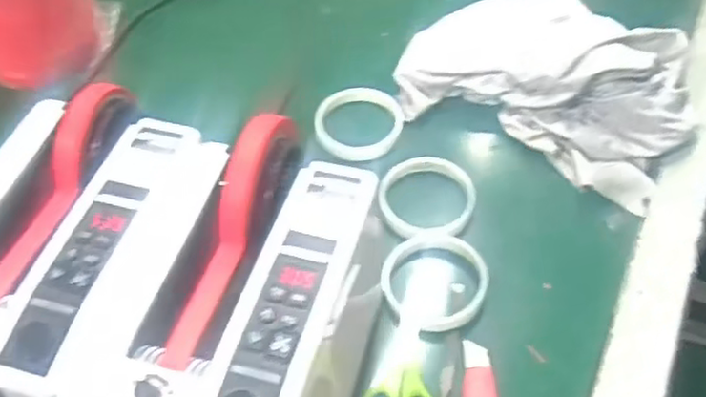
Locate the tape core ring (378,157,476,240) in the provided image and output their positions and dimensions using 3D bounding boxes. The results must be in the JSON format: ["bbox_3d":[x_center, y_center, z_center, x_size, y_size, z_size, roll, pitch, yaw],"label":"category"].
[{"bbox_3d":[0.067,-0.002,0.621,0.086,0.010,0.080,-1,53,1],"label":"tape core ring"}]

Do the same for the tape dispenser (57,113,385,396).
[{"bbox_3d":[-0.063,0.075,0.479,0.142,0.153,0.241,13,55,12],"label":"tape dispenser"}]

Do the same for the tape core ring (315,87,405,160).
[{"bbox_3d":[0.006,-0.075,0.678,0.085,0.010,0.086,-1,53,1],"label":"tape core ring"}]

